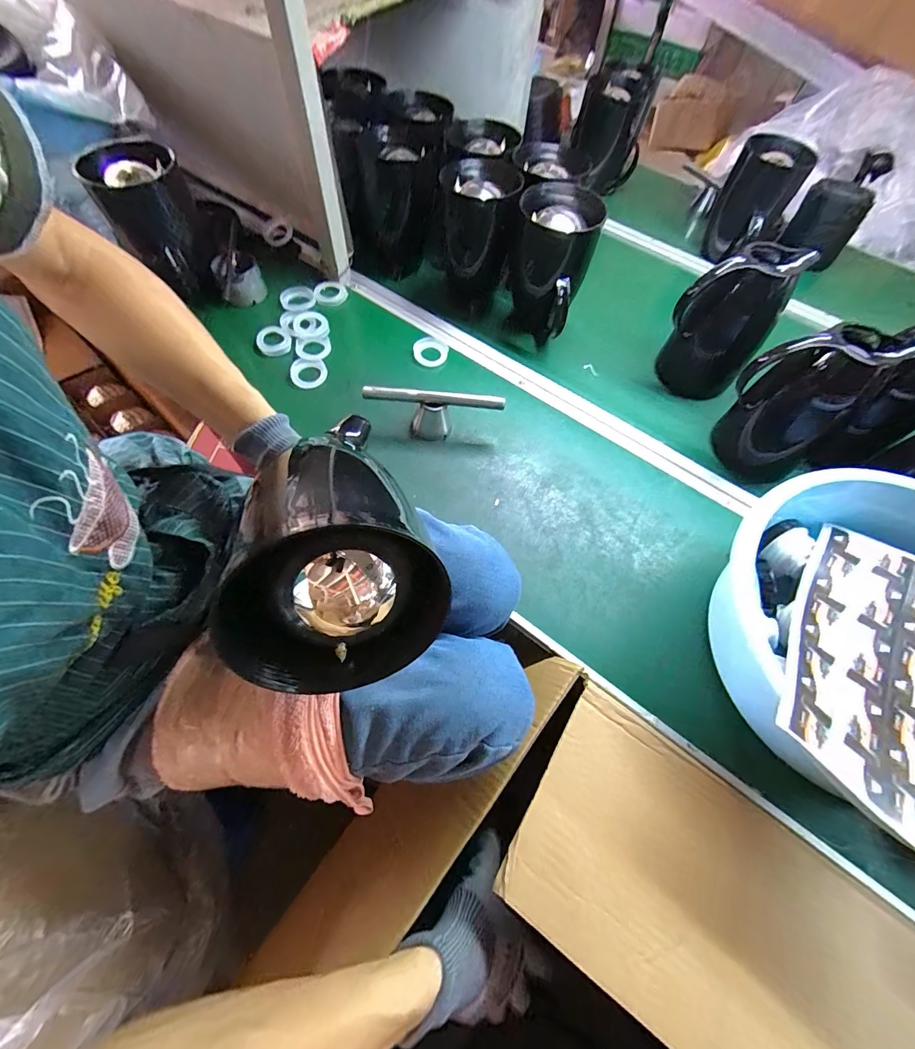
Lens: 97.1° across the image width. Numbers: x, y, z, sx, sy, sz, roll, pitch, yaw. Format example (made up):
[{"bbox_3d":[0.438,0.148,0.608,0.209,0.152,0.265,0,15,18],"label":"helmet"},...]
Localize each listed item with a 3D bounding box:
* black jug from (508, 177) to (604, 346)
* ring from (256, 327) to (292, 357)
[{"bbox_3d":[0.150,-0.421,0.672,0.122,0.185,0.132,18,62,6],"label":"black jug"},{"bbox_3d":[-0.306,-0.305,0.675,0.054,0.013,0.057,2,62,-3],"label":"ring"}]

